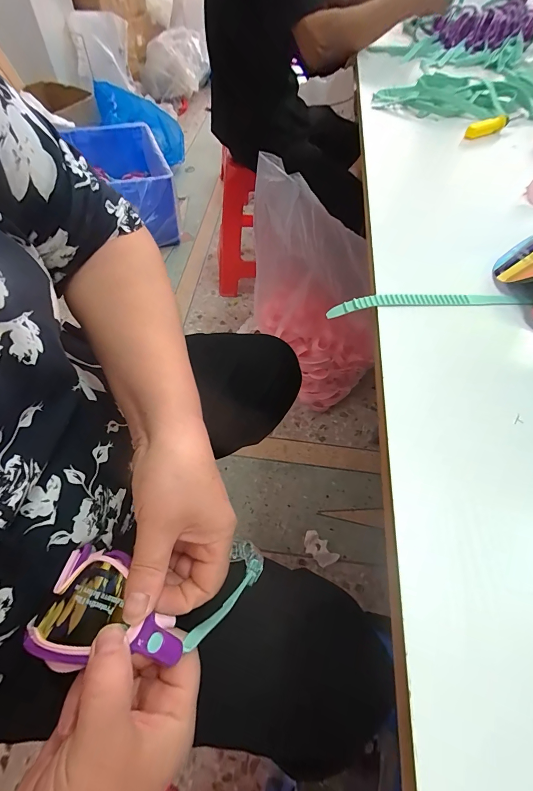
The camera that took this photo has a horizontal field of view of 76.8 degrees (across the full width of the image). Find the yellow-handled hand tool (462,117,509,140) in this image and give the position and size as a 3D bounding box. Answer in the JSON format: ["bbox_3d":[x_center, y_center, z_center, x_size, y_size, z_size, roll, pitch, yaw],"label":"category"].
[{"bbox_3d":[0.346,-0.421,0.529,0.104,0.022,0.018,-32,64,-22],"label":"yellow-handled hand tool"}]

